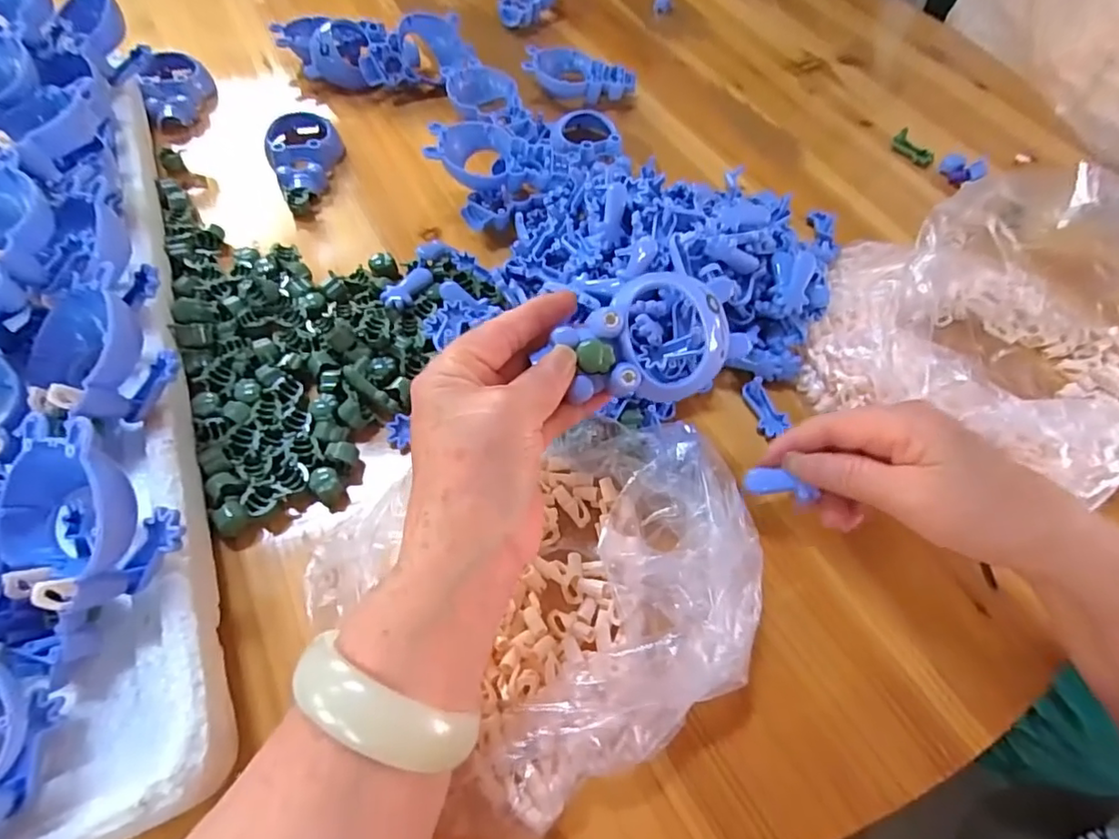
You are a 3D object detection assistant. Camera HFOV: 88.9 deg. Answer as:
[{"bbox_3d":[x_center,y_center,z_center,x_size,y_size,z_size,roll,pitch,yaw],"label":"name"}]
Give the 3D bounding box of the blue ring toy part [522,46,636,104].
[{"bbox_3d":[0.020,-0.322,0.535,0.100,0.026,0.050,7,58,0],"label":"blue ring toy part"}]

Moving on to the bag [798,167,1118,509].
[{"bbox_3d":[0.279,-0.056,0.348,0.213,0.091,0.163,24,58,12],"label":"bag"}]

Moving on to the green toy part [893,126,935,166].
[{"bbox_3d":[0.323,-0.248,0.518,0.011,0.017,0.040,-31,64,-21],"label":"green toy part"}]

